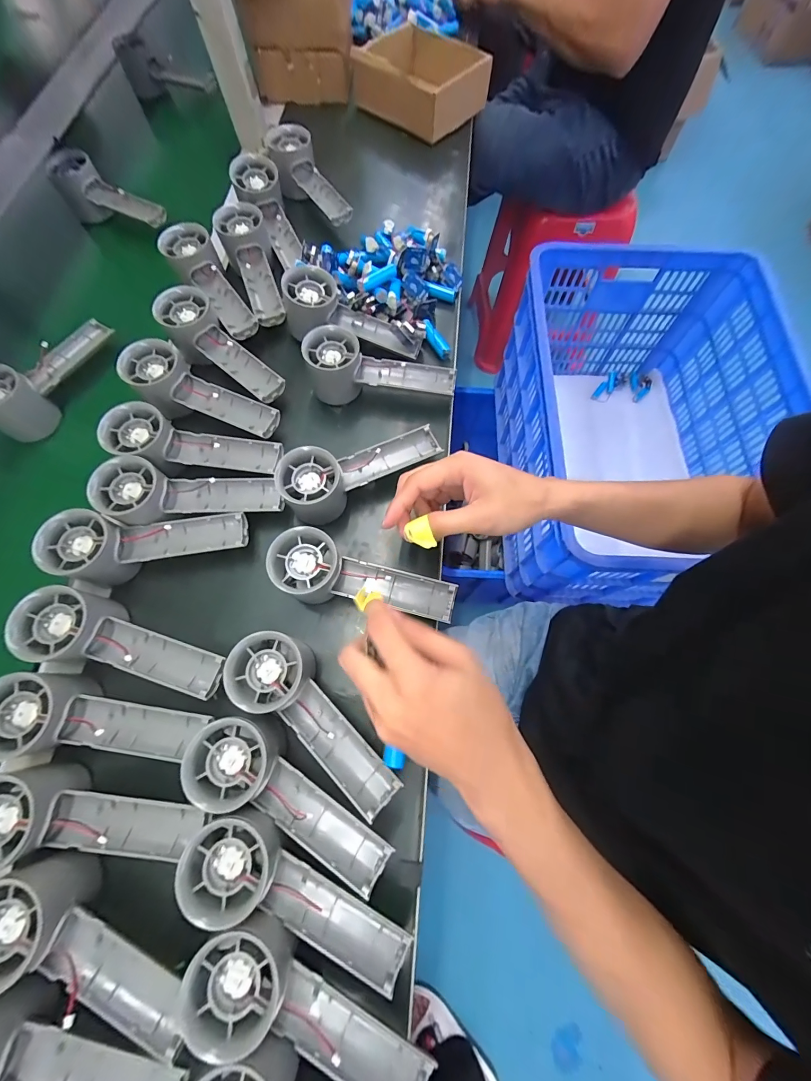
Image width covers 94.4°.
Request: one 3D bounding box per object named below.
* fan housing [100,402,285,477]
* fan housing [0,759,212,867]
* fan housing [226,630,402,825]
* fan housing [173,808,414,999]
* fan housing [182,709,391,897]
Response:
[{"bbox_3d":[-0.201,-0.092,0.355,0.150,0.039,0.051,11,71,3],"label":"fan housing"},{"bbox_3d":[-0.230,0.204,0.274,0.148,0.050,0.050,15,71,-9],"label":"fan housing"},{"bbox_3d":[-0.066,0.134,0.282,0.153,0.035,0.052,39,75,12],"label":"fan housing"},{"bbox_3d":[-0.069,0.234,0.246,0.155,0.029,0.052,22,72,7],"label":"fan housing"},{"bbox_3d":[-0.079,0.181,0.265,0.154,0.030,0.056,27,72,9],"label":"fan housing"}]

